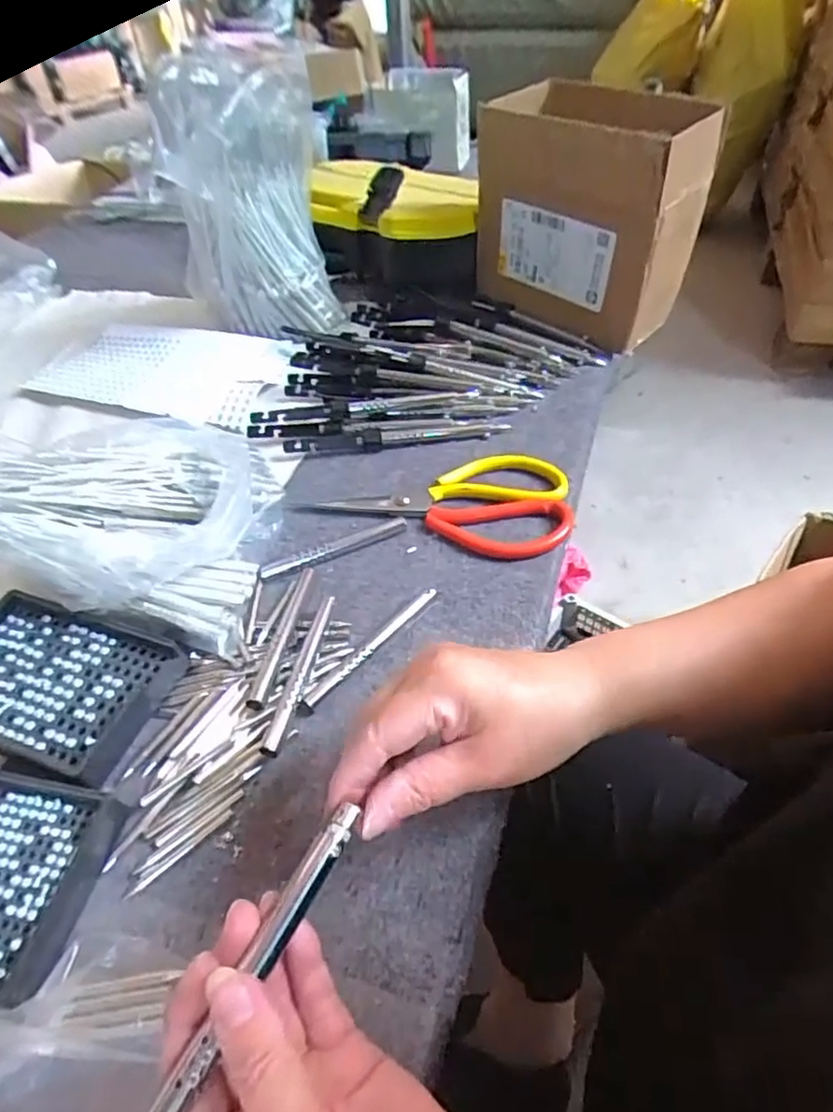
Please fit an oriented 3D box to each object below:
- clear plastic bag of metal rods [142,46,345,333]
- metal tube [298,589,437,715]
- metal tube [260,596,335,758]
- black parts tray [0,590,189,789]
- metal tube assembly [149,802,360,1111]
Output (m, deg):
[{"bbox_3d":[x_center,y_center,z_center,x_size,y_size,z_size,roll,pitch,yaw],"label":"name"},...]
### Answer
[{"bbox_3d":[-0.170,-0.353,0.616,0.149,0.217,0.134,-17,48,-11],"label":"clear plastic bag of metal rods"},{"bbox_3d":[-0.029,0.058,0.385,0.009,0.011,0.114,32,57,30],"label":"metal tube"},{"bbox_3d":[-0.072,0.070,0.376,0.010,0.007,0.115,7,48,11],"label":"metal tube"},{"bbox_3d":[-0.222,0.072,0.370,0.140,0.022,0.088,12,49,15],"label":"black parts tray"},{"bbox_3d":[-0.059,0.147,0.209,0.013,0.008,0.129,19,51,21],"label":"metal tube assembly"}]

